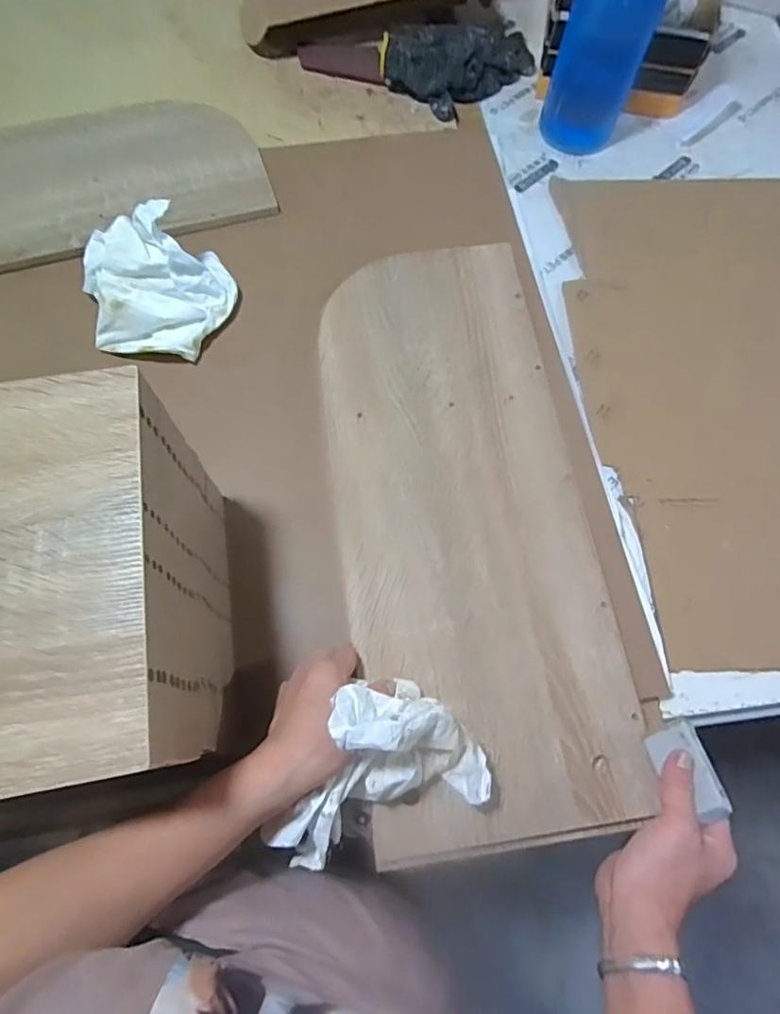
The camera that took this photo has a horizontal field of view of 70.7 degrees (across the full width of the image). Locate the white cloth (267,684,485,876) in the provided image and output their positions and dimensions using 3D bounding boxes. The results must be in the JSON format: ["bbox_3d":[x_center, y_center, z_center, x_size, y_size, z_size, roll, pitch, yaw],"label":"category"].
[{"bbox_3d":[-0.013,0.186,0.396,0.158,0.089,0.102,-18,71,-7],"label":"white cloth"}]

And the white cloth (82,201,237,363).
[{"bbox_3d":[-0.248,-0.231,0.570,0.156,0.083,0.135,-13,71,-6],"label":"white cloth"}]

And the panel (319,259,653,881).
[{"bbox_3d":[0.073,-0.008,0.531,0.242,0.016,0.579,-8,71,-4],"label":"panel"}]

